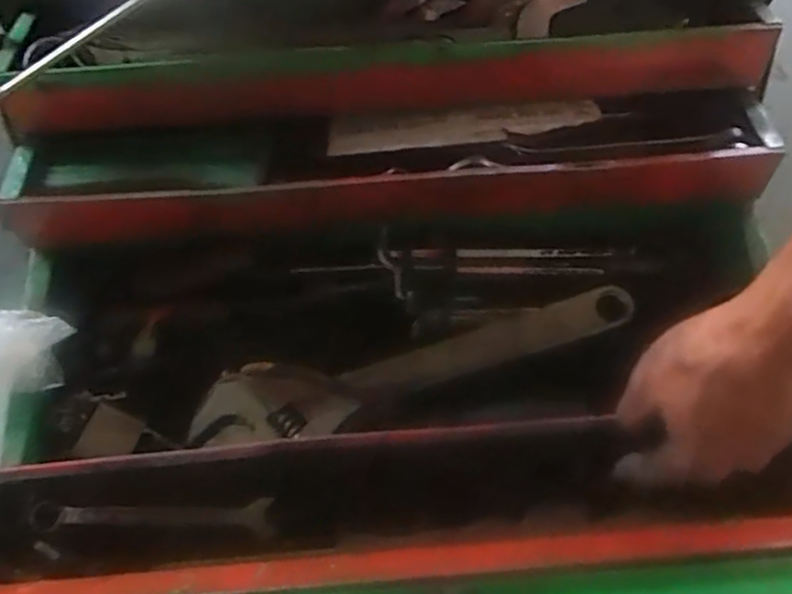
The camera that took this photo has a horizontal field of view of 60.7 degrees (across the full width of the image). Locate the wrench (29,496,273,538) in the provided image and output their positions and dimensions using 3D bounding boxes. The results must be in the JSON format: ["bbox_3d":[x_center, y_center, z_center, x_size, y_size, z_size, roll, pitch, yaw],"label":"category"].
[{"bbox_3d":[-0.151,0.134,0.419,0.145,0.005,0.022,1,66,1],"label":"wrench"}]

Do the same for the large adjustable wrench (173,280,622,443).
[{"bbox_3d":[0.017,0.054,0.534,0.353,0.018,0.061,-13,67,-6],"label":"large adjustable wrench"}]

